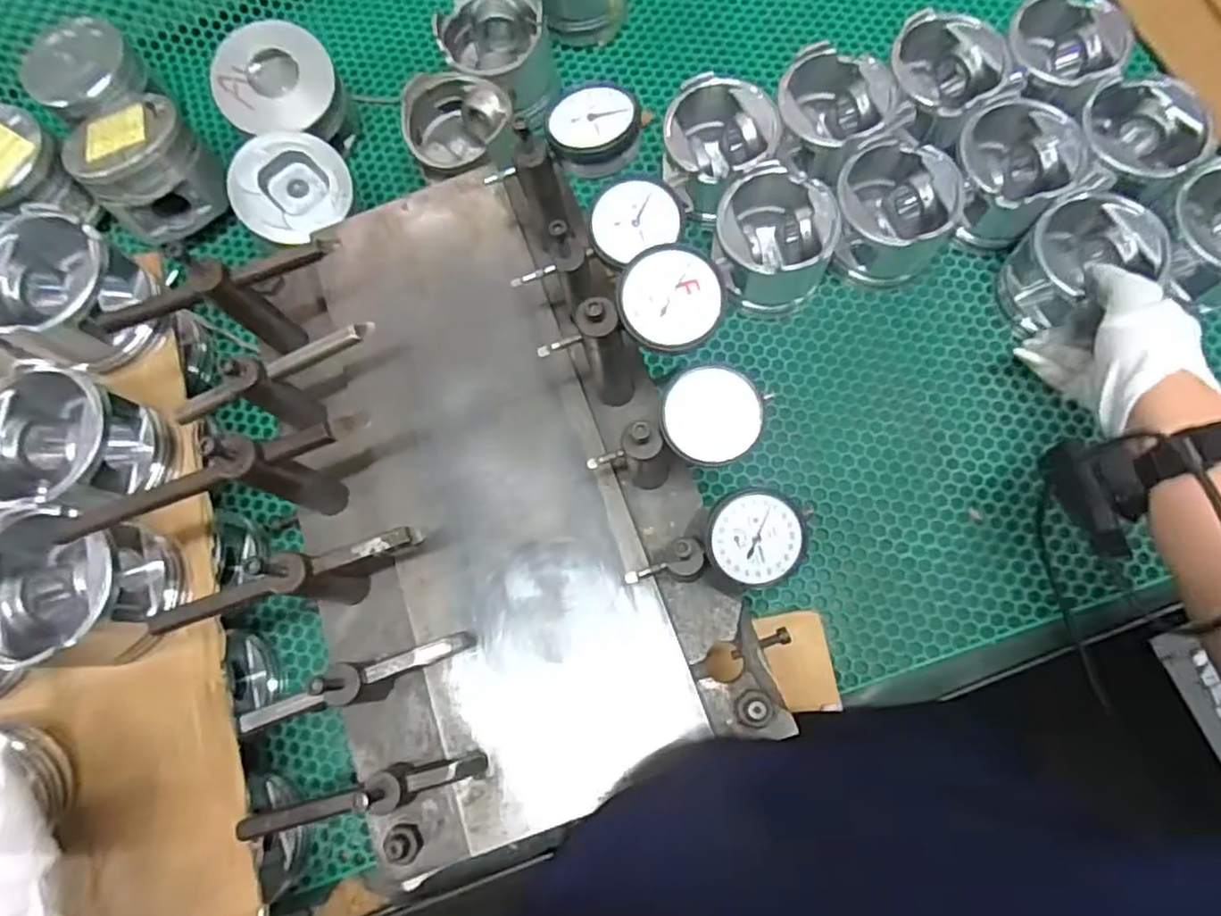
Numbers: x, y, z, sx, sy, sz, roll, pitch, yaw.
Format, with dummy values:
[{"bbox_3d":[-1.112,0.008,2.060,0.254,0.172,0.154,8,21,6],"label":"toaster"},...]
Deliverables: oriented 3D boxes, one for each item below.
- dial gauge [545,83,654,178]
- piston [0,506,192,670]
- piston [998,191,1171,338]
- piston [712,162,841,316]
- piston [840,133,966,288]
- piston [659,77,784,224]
[{"bbox_3d":[-0.009,-0.193,0.405,0.053,0.024,0.049,9,72,12],"label":"dial gauge"},{"bbox_3d":[-0.334,0.085,0.439,0.095,0.081,0.089,-4,74,3],"label":"piston"},{"bbox_3d":[0.376,-0.152,0.556,0.098,0.086,0.089,-29,78,-7],"label":"piston"},{"bbox_3d":[0.132,-0.173,0.562,0.094,0.080,0.086,-1,74,4],"label":"piston"},{"bbox_3d":[0.230,-0.199,0.567,0.096,0.080,0.102,39,80,12],"label":"piston"},{"bbox_3d":[0.091,-0.257,0.593,0.093,0.099,0.085,-1,74,4],"label":"piston"}]

